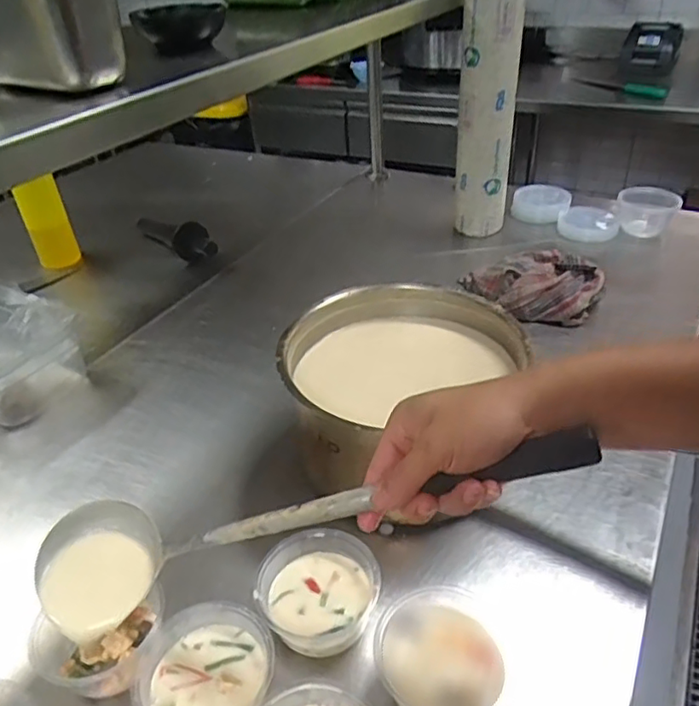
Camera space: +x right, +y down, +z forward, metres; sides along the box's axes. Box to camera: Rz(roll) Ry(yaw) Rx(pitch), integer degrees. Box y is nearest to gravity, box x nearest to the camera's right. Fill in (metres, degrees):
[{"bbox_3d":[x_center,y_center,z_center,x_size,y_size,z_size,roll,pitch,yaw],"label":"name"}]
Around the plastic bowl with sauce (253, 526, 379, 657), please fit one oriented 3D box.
[{"bbox_3d":[-0.028,0.205,0.525,0.097,0.069,0.100,-3,37,3],"label":"plastic bowl with sauce"}]

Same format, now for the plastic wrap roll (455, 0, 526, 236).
[{"bbox_3d":[0.237,-0.405,1.052,0.096,0.405,0.106,2,36,10],"label":"plastic wrap roll"}]

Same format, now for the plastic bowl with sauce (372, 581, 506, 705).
[{"bbox_3d":[0.072,0.240,0.482,0.094,0.052,0.096,-3,35,2],"label":"plastic bowl with sauce"}]

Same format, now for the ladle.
[{"bbox_3d":[-0.049,0.123,0.419,0.419,0.070,0.084,-18,30,24],"label":"ladle"}]

